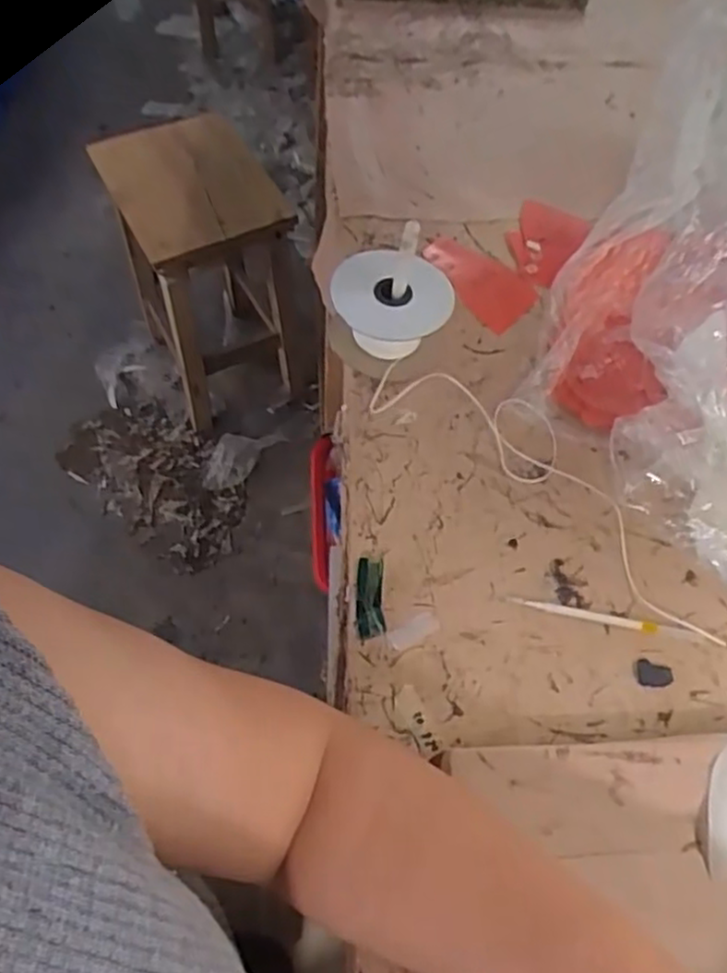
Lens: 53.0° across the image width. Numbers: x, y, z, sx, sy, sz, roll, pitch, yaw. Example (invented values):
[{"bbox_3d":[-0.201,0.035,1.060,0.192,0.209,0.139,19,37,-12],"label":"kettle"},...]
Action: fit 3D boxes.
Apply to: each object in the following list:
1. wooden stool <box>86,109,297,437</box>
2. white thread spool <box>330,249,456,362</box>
[{"bbox_3d":[-0.282,-0.391,1.355,0.259,0.444,0.326,-23,62,-15],"label":"wooden stool"},{"bbox_3d":[0.025,-0.135,0.571,0.089,0.068,0.079,13,59,6],"label":"white thread spool"}]

